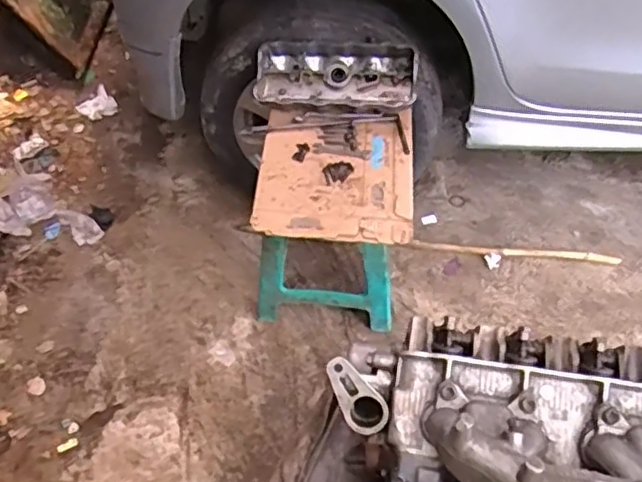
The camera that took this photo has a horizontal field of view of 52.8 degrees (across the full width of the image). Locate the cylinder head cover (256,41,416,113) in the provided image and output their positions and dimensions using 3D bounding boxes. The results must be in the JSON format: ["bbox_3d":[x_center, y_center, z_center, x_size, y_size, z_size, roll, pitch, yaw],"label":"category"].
[{"bbox_3d":[0.026,-0.340,1.324,0.332,0.104,0.121,1,54,4],"label":"cylinder head cover"}]

